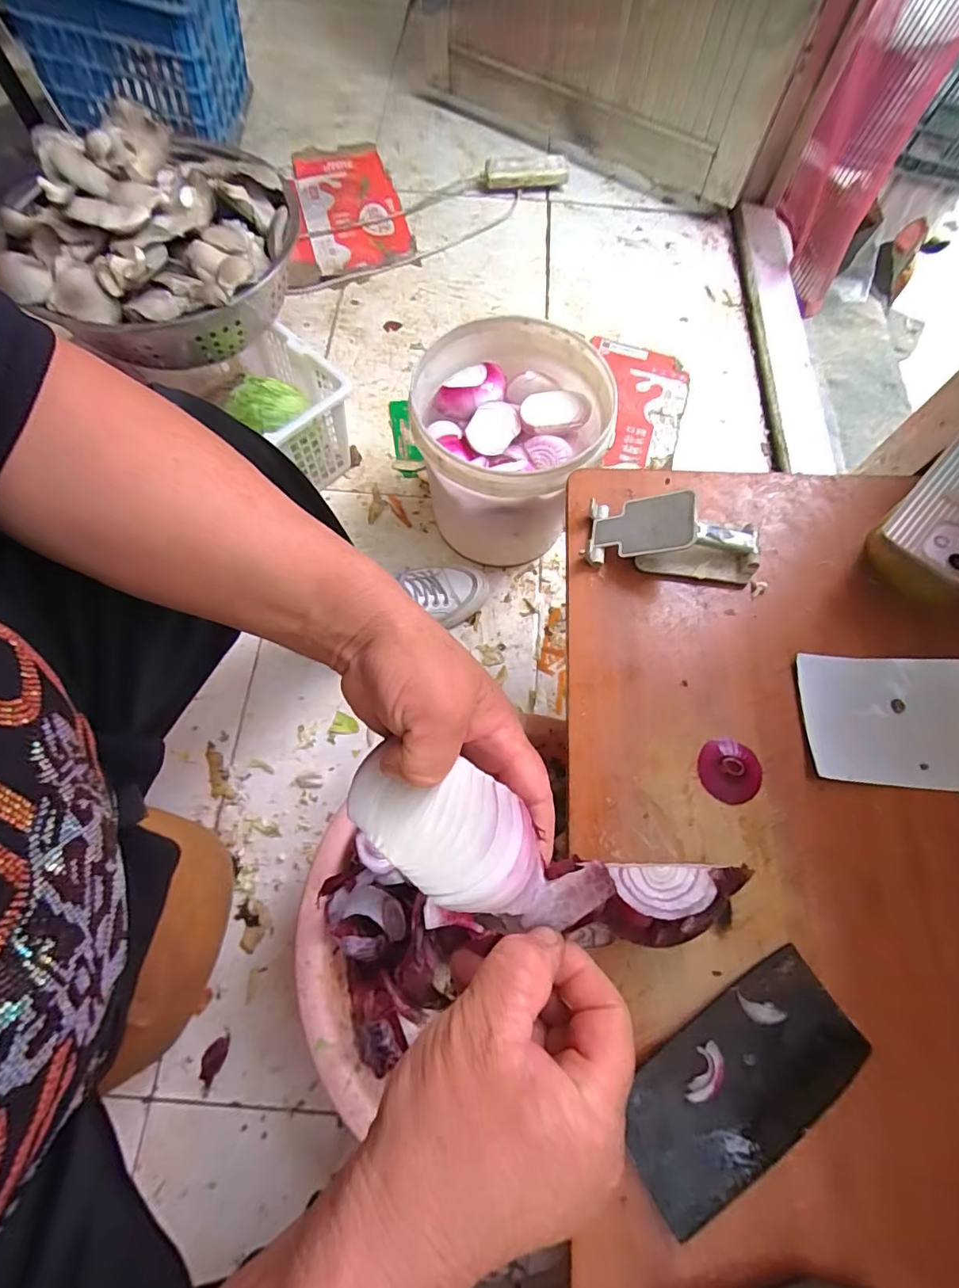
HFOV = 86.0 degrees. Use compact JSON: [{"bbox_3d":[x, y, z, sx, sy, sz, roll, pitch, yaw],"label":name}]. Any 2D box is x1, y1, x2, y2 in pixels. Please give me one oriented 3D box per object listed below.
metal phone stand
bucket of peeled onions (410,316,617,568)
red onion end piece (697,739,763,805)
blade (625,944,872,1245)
[{"bbox_3d":[0.182,-0.103,0.477,0.149,0.049,0.062,9,69,2],"label":"metal phone stand"},{"bbox_3d":[0.040,-0.256,0.726,0.236,0.244,0.244,0,69,-1],"label":"bucket of peeled onions"},{"bbox_3d":[0.204,0.101,0.414,0.048,0.012,0.049,0,69,-1],"label":"red onion end piece"},{"bbox_3d":[0.172,0.287,0.336,0.168,0.008,0.082,-30,73,-12],"label":"blade"}]

